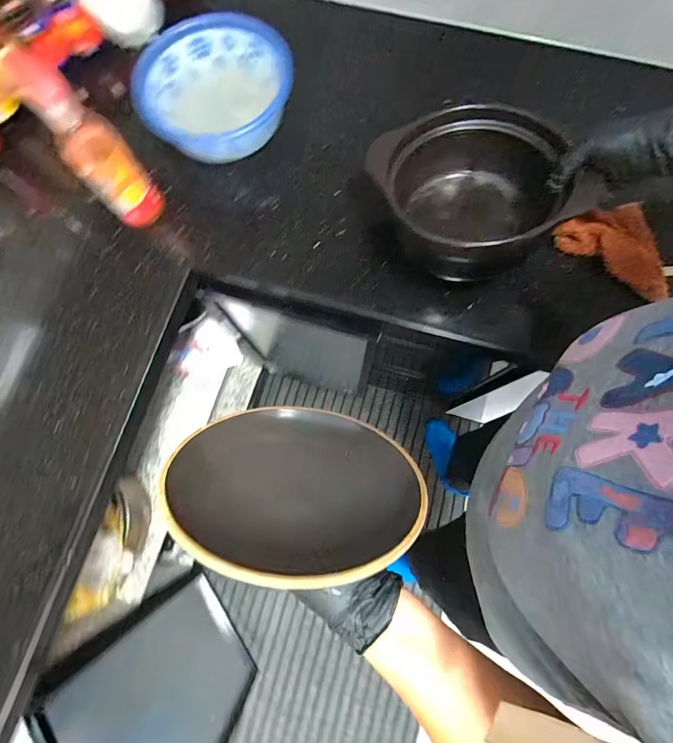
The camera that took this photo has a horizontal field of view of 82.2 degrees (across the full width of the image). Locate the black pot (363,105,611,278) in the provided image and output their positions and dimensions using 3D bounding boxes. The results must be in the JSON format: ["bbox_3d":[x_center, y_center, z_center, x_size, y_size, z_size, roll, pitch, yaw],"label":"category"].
[{"bbox_3d":[0.176,-0.243,0.574,0.226,0.181,0.206,0,78,2],"label":"black pot"}]

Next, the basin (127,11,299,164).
[{"bbox_3d":[-0.193,-0.460,0.646,0.233,0.107,0.222,0,78,2],"label":"basin"}]

